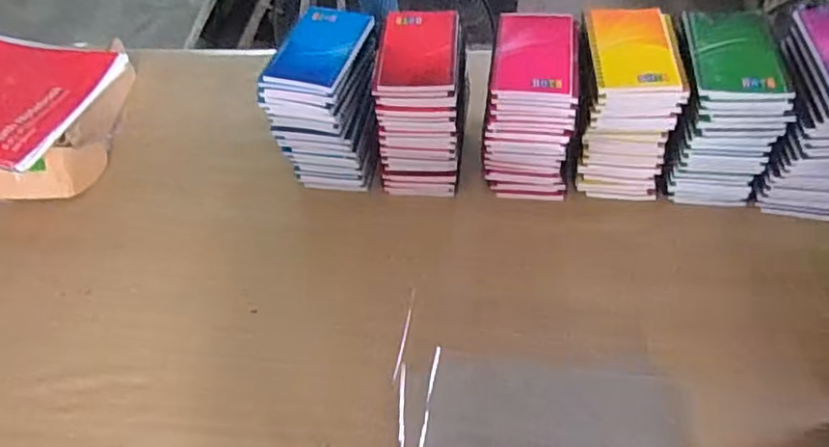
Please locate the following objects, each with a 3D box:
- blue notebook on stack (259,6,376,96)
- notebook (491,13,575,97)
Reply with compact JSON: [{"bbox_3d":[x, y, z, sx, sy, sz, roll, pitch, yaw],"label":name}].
[{"bbox_3d":[-0.107,-0.198,0.702,0.085,0.011,0.132,13,54,15],"label":"blue notebook on stack"},{"bbox_3d":[0.127,-0.183,0.662,0.081,0.012,0.121,4,53,9],"label":"notebook"}]

